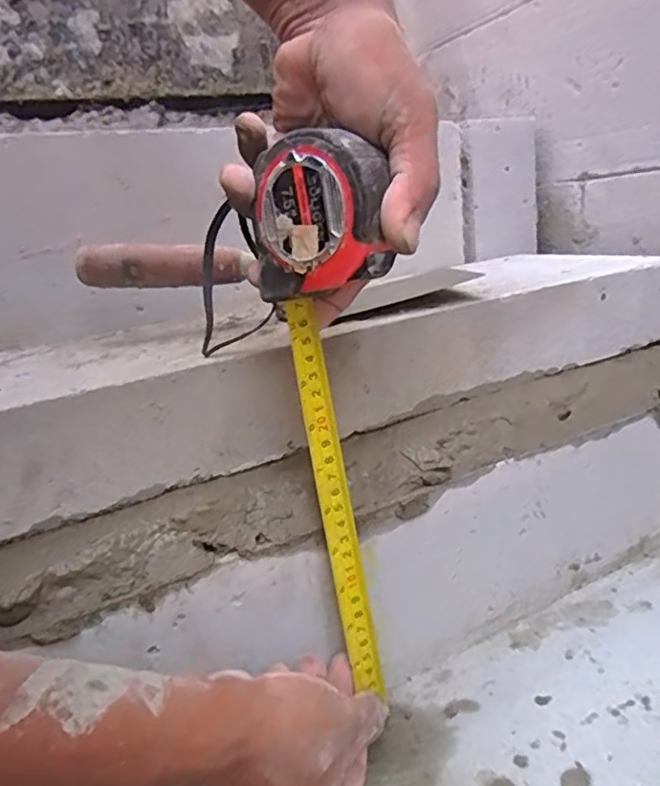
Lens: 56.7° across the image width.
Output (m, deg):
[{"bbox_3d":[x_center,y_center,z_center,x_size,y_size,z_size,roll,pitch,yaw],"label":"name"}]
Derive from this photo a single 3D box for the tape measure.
[{"bbox_3d":[0.004,0.028,0.342,0.067,0.315,0.033,14,30,37],"label":"tape measure"}]

